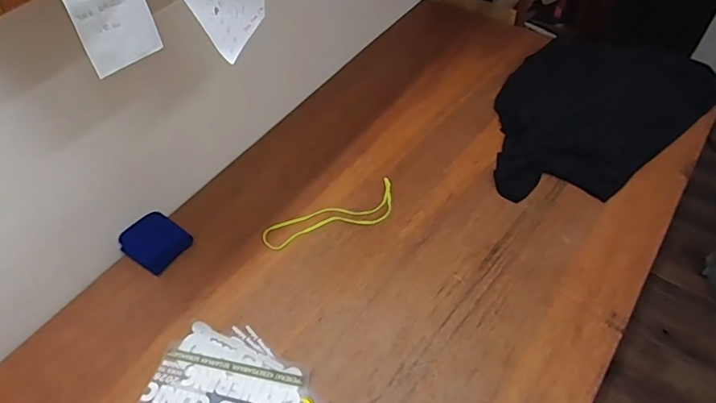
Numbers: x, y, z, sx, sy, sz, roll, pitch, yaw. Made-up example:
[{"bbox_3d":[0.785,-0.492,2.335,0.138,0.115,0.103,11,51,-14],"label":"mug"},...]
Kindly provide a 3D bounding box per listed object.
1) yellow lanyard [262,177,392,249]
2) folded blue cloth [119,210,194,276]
[{"bbox_3d":[-0.051,0.039,1.029,0.306,0.008,0.098,-23,55,-12],"label":"yellow lanyard"},{"bbox_3d":[-0.432,0.083,1.011,0.128,0.035,0.113,26,59,22],"label":"folded blue cloth"}]

